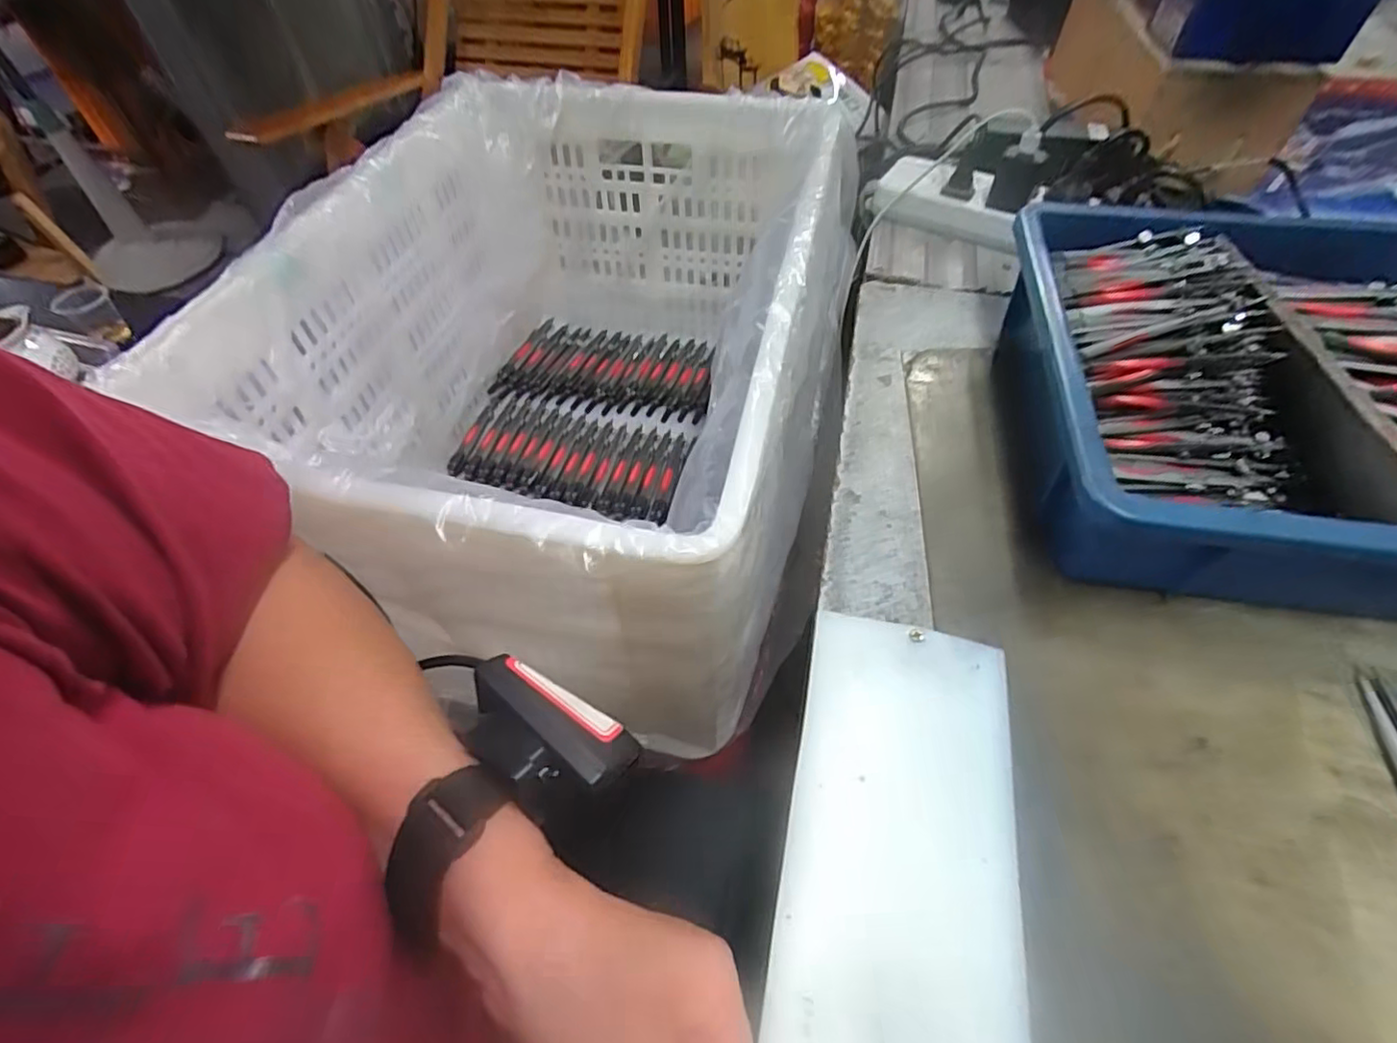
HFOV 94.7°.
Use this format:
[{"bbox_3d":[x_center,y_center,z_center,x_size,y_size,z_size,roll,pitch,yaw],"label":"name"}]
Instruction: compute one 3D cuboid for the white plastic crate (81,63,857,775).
[{"bbox_3d":[-0.097,-0.122,0.519,0.371,0.244,0.497,9,53,9],"label":"white plastic crate"}]

